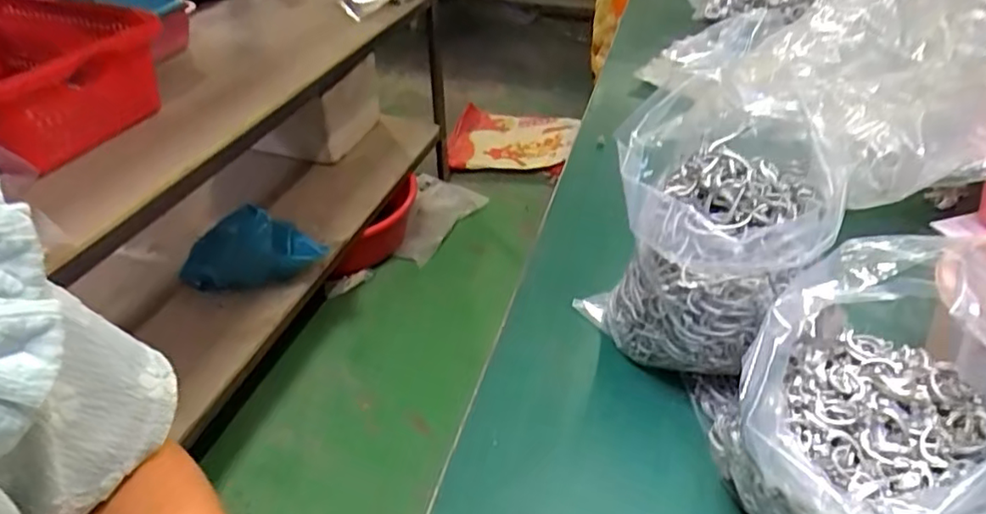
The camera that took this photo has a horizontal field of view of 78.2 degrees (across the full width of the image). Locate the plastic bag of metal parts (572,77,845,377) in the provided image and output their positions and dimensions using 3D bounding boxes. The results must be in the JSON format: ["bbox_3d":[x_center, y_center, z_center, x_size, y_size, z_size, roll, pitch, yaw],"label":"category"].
[{"bbox_3d":[0.134,-0.005,0.406,0.132,0.176,0.129,12,40,14],"label":"plastic bag of metal parts"}]

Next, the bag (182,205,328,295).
[{"bbox_3d":[-0.485,-0.022,1.194,0.291,0.195,0.079,-7,40,-8],"label":"bag"}]

